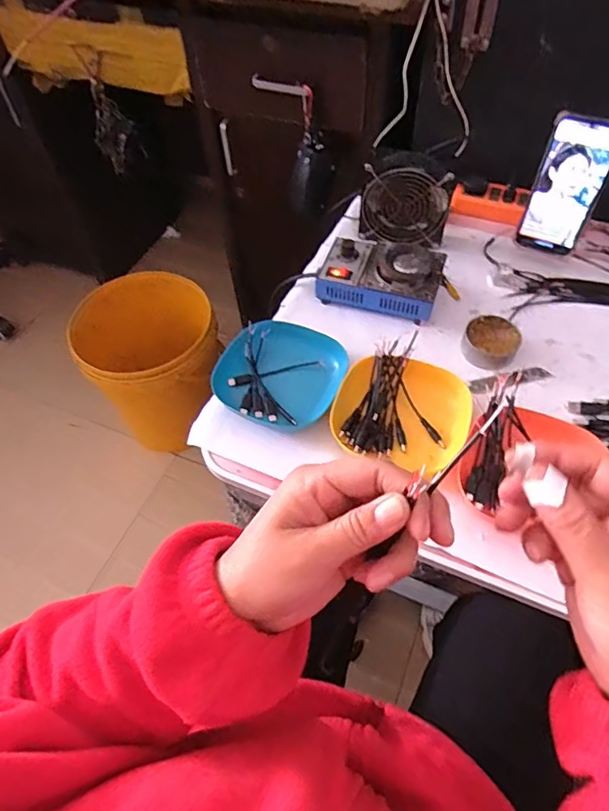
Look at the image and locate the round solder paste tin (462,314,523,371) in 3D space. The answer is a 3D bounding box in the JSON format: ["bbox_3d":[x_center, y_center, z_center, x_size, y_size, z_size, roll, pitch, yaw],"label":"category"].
[{"bbox_3d":[0.223,-0.075,0.619,0.062,0.021,0.068,-2,56,2],"label":"round solder paste tin"}]

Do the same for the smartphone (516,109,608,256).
[{"bbox_3d":[0.327,-0.270,0.646,0.077,0.161,0.010,22,47,15],"label":"smartphone"}]

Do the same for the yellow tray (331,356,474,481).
[{"bbox_3d":[0.109,0.007,0.568,0.139,0.031,0.132,19,59,15],"label":"yellow tray"}]

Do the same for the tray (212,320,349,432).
[{"bbox_3d":[-0.027,-0.040,0.604,0.135,0.027,0.138,25,61,19],"label":"tray"}]

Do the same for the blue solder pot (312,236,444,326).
[{"bbox_3d":[0.099,-0.172,0.667,0.151,0.053,0.099,17,58,14],"label":"blue solder pot"}]

